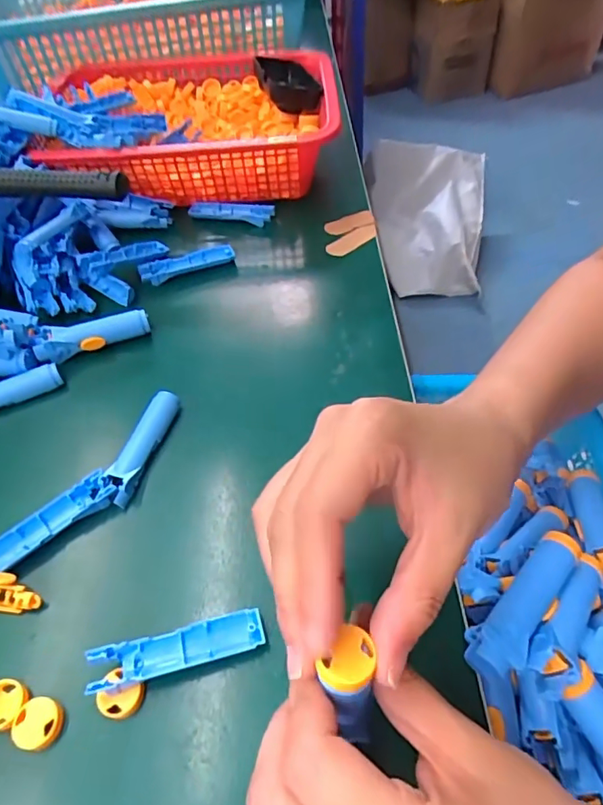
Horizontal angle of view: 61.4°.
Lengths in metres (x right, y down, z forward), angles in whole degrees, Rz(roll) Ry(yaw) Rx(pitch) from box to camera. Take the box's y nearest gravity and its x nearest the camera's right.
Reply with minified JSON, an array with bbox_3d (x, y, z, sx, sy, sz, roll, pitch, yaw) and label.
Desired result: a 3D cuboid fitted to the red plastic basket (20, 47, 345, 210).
[{"bbox_3d":[-0.100,-0.267,0.488,0.254,0.090,0.217,-5,50,0],"label":"red plastic basket"}]

